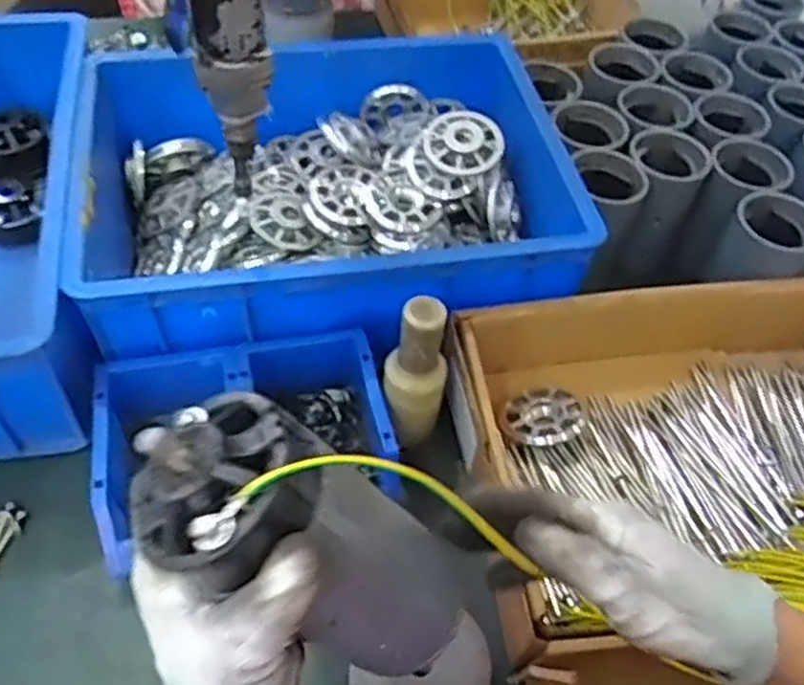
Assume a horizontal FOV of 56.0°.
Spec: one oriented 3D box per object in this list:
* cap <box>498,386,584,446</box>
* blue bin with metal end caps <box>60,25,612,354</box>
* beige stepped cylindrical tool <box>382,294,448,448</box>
[{"bbox_3d":[0.118,0.059,0.628,0.064,0.009,0.060,1,53,-1],"label":"cap"},{"bbox_3d":[-0.064,-0.139,0.679,0.392,0.115,0.291,-7,54,-8],"label":"blue bin with metal end caps"},{"bbox_3d":[0.009,0.031,0.580,0.045,0.146,0.046,1,53,-1],"label":"beige stepped cylindrical tool"}]

